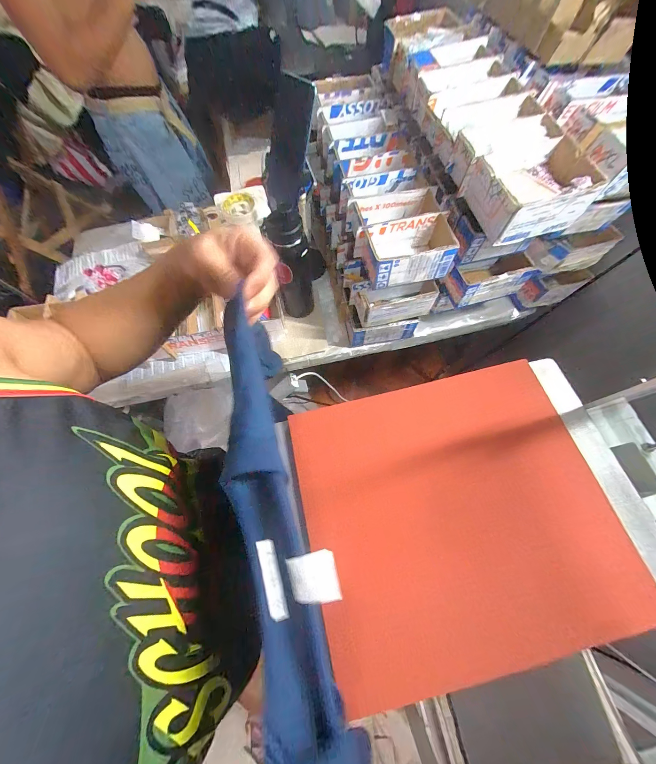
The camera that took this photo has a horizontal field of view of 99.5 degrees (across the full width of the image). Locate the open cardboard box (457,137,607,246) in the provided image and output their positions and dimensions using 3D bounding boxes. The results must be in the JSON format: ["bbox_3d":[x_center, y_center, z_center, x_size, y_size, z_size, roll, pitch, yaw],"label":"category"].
[{"bbox_3d":[0.344,-0.329,0.482,0.171,0.074,0.137,-14,68,-5],"label":"open cardboard box"}]

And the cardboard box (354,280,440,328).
[{"bbox_3d":[0.147,-0.173,0.590,0.172,0.069,0.063,-9,68,-3],"label":"cardboard box"}]

